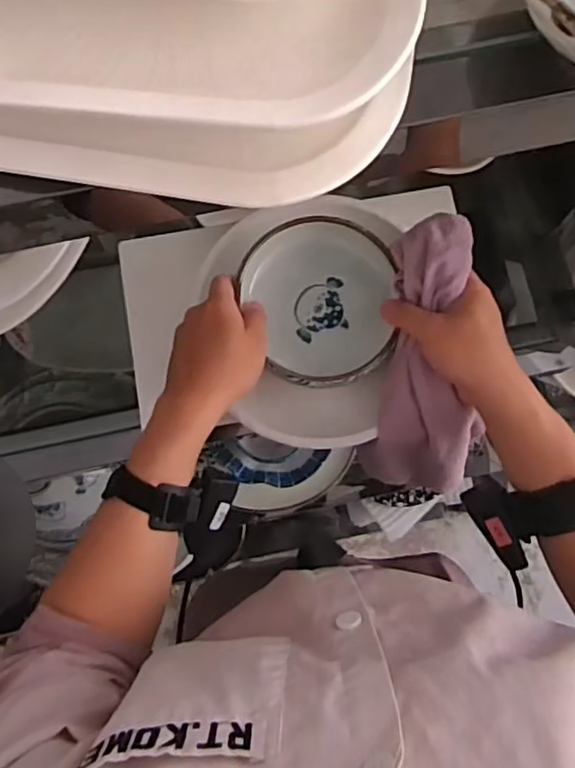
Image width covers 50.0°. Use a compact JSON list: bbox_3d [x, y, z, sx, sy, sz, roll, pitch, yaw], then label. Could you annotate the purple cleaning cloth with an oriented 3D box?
[{"bbox_3d":[0.122,-0.010,0.563,0.097,0.090,0.269,0,110,1],"label":"purple cleaning cloth"}]

